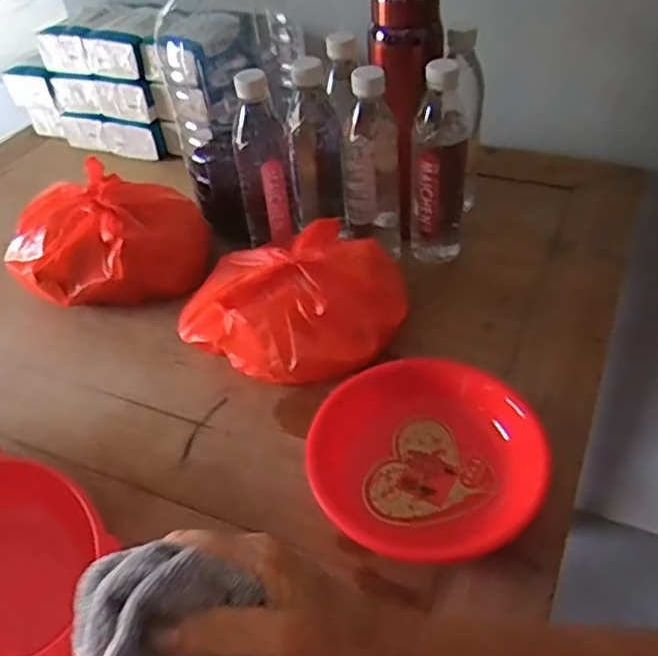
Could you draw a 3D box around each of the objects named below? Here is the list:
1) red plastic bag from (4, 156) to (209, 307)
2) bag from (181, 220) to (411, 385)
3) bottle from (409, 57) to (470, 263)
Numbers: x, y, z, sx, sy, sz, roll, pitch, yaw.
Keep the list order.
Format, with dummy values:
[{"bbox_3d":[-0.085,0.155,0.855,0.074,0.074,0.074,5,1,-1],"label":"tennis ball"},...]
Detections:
[{"bbox_3d":[-0.247,-0.098,0.748,0.204,0.109,0.156,8,45,17],"label":"red plastic bag"},{"bbox_3d":[-0.032,-0.034,0.672,0.209,0.089,0.175,14,47,22],"label":"bag"},{"bbox_3d":[0.117,-0.169,0.700,0.059,0.227,0.057,1,44,10],"label":"bottle"}]

